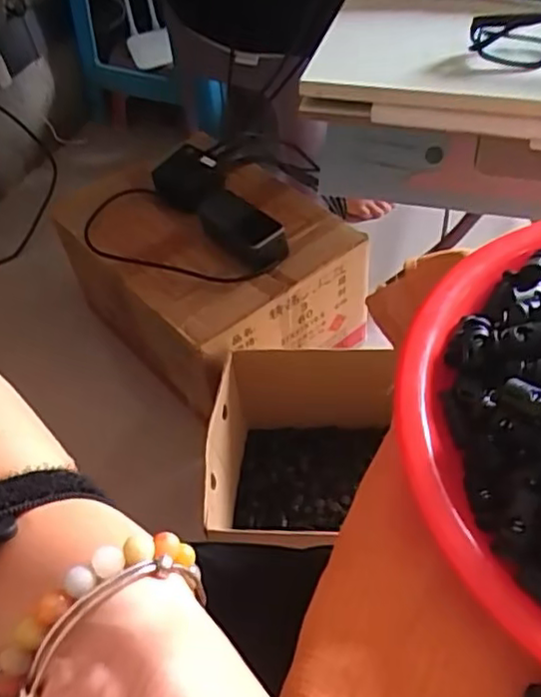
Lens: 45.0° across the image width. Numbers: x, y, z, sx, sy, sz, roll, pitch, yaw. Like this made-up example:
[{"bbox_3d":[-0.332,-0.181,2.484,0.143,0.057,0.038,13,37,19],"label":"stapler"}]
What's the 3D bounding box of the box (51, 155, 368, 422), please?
[{"bbox_3d":[-0.084,-0.119,0.946,0.290,0.176,0.363,-36,56,-23],"label":"box"}]

